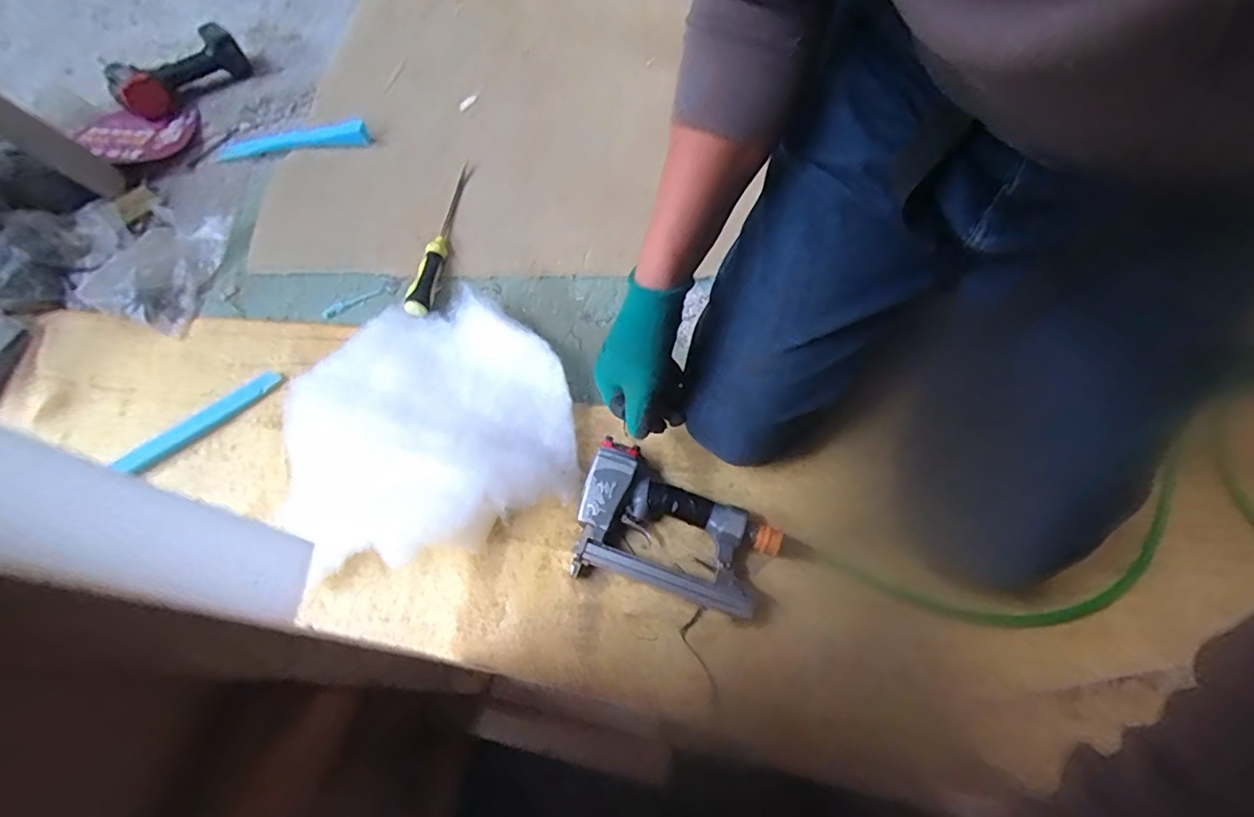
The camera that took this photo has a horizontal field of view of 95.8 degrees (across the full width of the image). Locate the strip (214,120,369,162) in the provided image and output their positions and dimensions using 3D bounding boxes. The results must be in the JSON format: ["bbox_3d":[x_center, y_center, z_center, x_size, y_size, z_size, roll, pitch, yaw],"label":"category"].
[{"bbox_3d":[-0.495,-0.398,0.842,0.225,0.016,0.038,-10,64,-3],"label":"strip"}]

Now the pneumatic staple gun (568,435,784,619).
[{"bbox_3d":[0.043,0.130,0.568,0.201,0.043,0.124,23,67,12],"label":"pneumatic staple gun"}]

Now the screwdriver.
[{"bbox_3d":[-0.242,-0.229,0.745,0.028,0.024,0.249,8,65,6],"label":"screwdriver"}]

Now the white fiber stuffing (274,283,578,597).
[{"bbox_3d":[-0.227,0.012,0.629,0.311,0.053,0.301,-16,65,-6],"label":"white fiber stuffing"}]

